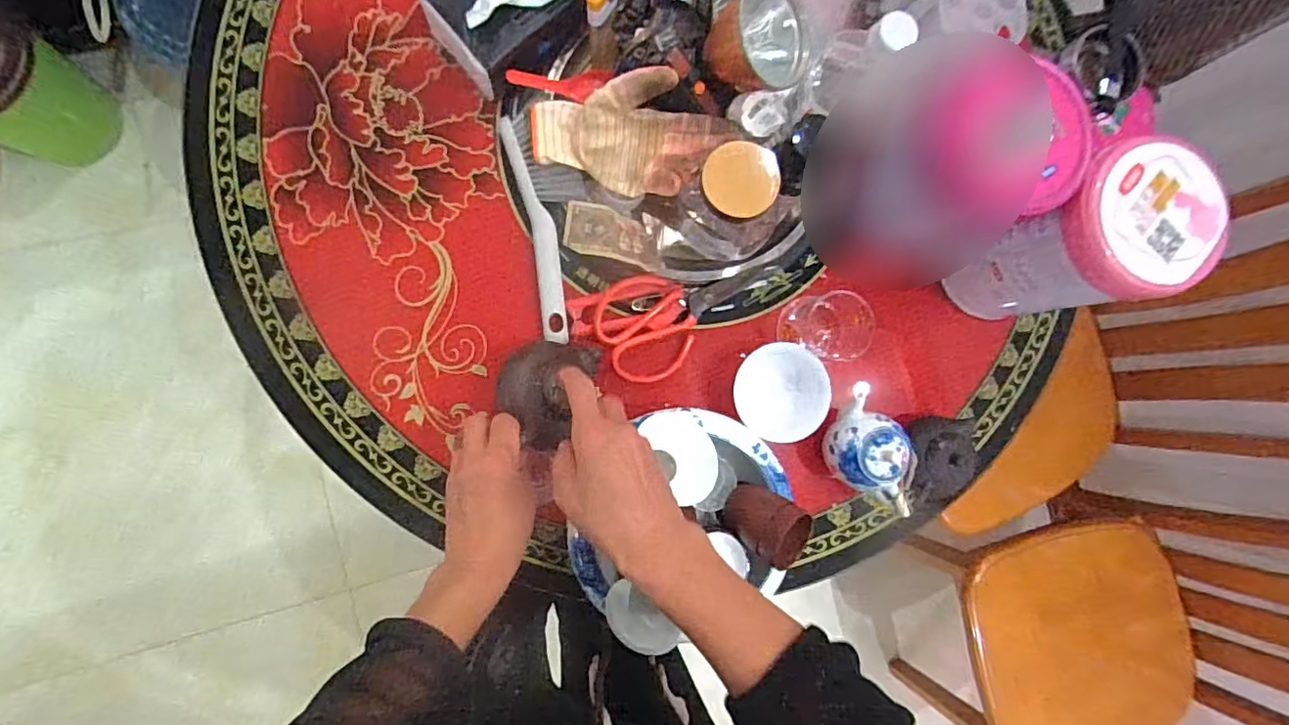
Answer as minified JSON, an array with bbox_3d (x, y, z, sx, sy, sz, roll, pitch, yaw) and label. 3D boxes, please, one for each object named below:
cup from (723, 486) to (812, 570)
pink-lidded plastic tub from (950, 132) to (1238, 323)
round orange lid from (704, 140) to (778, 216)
[{"bbox_3d":[0.110,0.150,0.517,0.051,0.072,0.052,-13,113,-33],"label":"cup"},{"bbox_3d":[0.383,-0.107,0.536,0.113,0.179,0.122,0,87,-9],"label":"pink-lidded plastic tub"},{"bbox_3d":[0.080,-0.149,0.480,0.061,0.013,0.059,0,87,-9],"label":"round orange lid"}]

